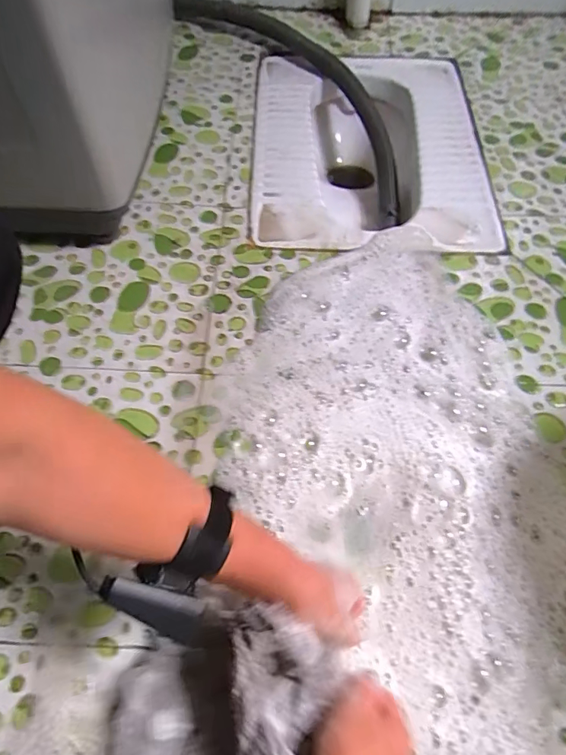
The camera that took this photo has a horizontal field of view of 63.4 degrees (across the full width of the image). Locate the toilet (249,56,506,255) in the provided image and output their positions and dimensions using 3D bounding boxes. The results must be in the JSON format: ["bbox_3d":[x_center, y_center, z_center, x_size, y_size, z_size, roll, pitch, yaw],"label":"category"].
[{"bbox_3d":[0.144,-0.384,0.863,0.382,0.159,0.523,1,60,1],"label":"toilet"}]

